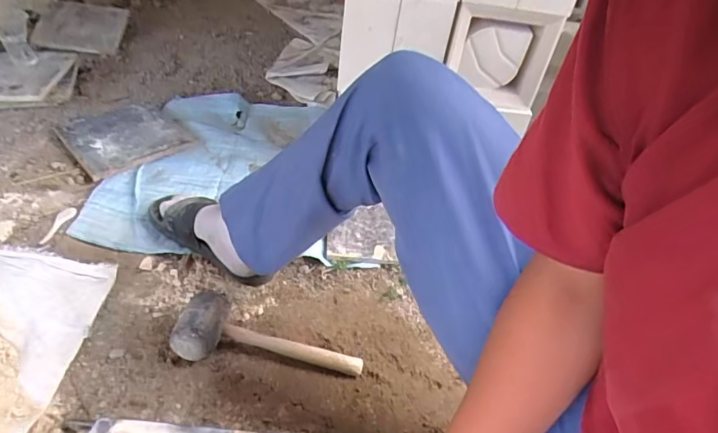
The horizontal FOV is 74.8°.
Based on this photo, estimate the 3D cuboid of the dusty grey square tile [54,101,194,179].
[{"bbox_3d":[-0.571,-0.202,1.135,0.257,0.027,0.251,31,45,28],"label":"dusty grey square tile"}]

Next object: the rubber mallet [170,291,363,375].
[{"bbox_3d":[-0.138,0.196,0.745,0.291,0.061,0.096,15,40,-11],"label":"rubber mallet"}]

